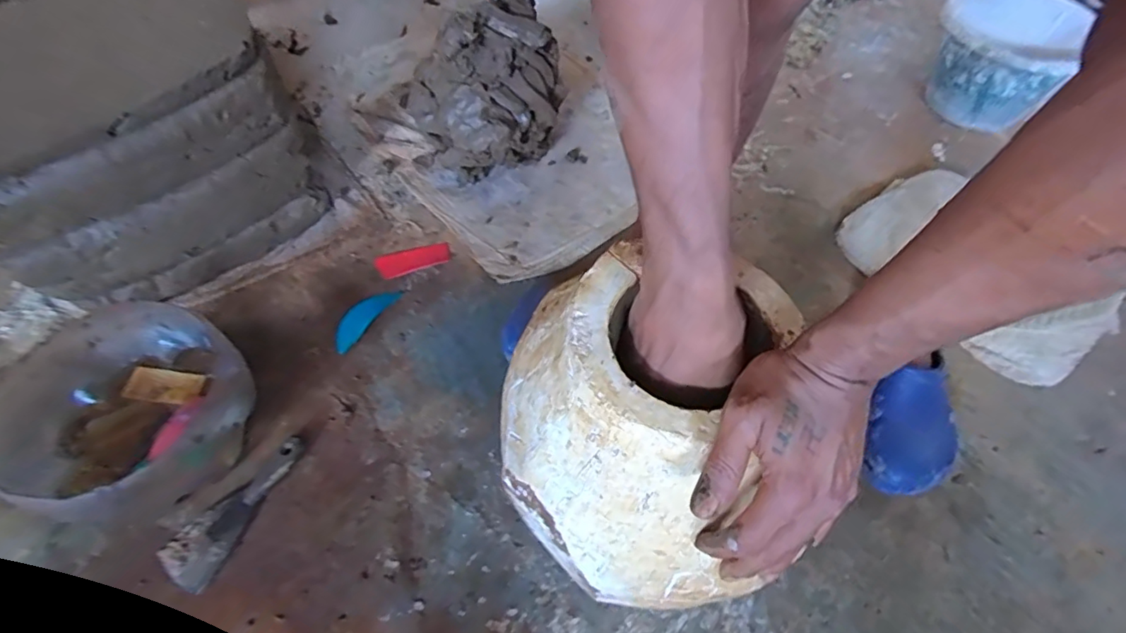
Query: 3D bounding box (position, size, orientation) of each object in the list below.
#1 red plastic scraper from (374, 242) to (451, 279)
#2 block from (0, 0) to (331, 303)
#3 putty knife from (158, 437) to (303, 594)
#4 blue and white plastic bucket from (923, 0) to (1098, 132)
[{"bbox_3d":[-0.233,-0.089,0.872,0.112,0.004,0.045,-18,58,-10],"label":"red plastic scraper"},{"bbox_3d":[-0.606,-0.240,0.806,0.405,0.308,0.301,-33,62,-19],"label":"block"},{"bbox_3d":[-0.389,0.218,0.657,0.068,0.021,0.182,21,59,15],"label":"putty knife"},{"bbox_3d":[0.757,-0.450,0.999,0.198,0.174,0.192,-1,56,1],"label":"blue and white plastic bucket"}]

